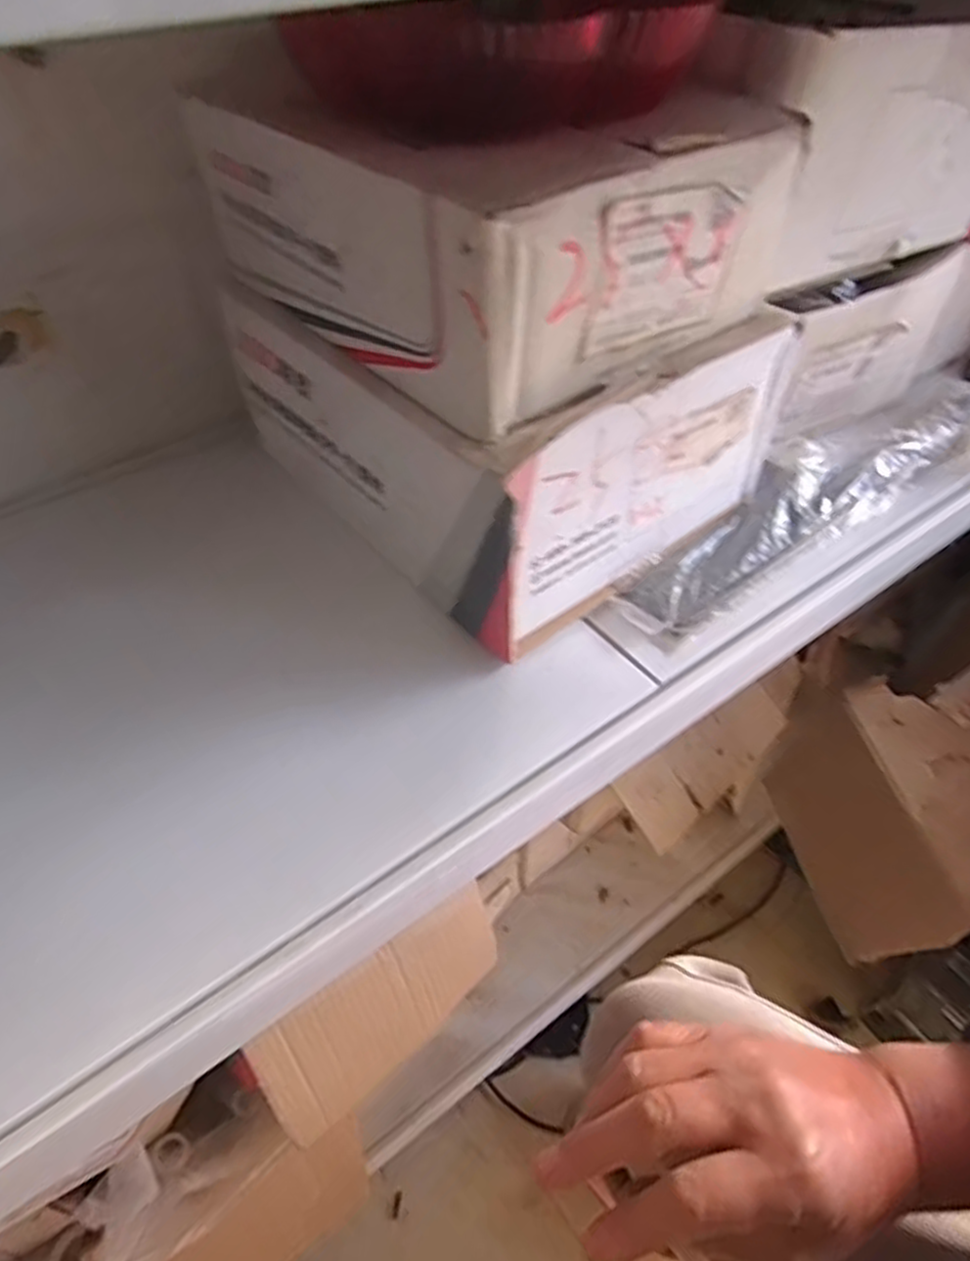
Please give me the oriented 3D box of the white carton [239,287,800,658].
[{"bbox_3d":[0.010,-0.147,0.464,0.240,0.149,0.241,-32,56,-26],"label":"white carton"}]

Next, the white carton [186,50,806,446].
[{"bbox_3d":[-0.004,-0.221,0.392,0.212,0.096,0.234,-32,56,-26],"label":"white carton"}]

